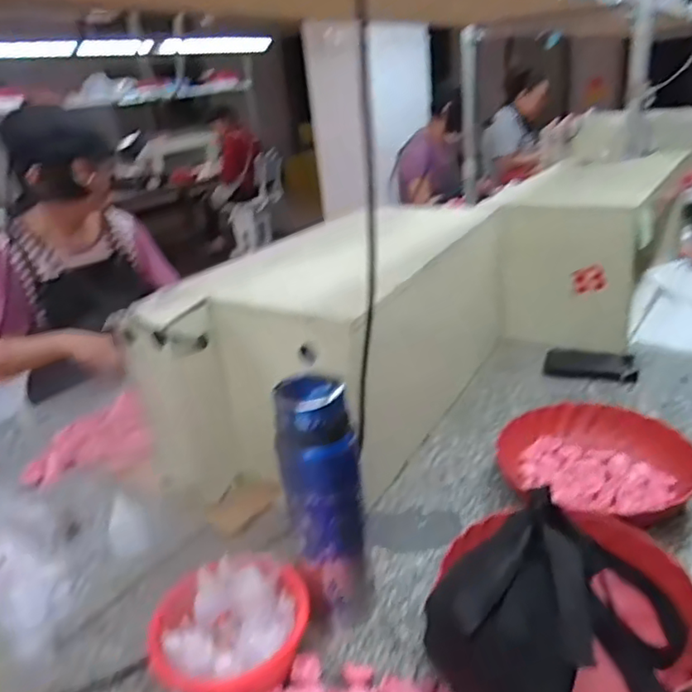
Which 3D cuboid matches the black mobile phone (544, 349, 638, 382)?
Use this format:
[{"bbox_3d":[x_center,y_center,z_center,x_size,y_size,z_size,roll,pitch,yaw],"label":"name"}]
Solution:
[{"bbox_3d":[0.447,0.032,1.059,0.157,0.018,0.085,0,25,13],"label":"black mobile phone"}]

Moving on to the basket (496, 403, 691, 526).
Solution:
[{"bbox_3d":[0.336,0.151,0.785,0.183,0.050,0.225,-24,30,-34],"label":"basket"}]

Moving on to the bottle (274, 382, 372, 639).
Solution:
[{"bbox_3d":[-0.021,0.164,0.583,0.079,0.269,0.066,-8,24,-3],"label":"bottle"}]

